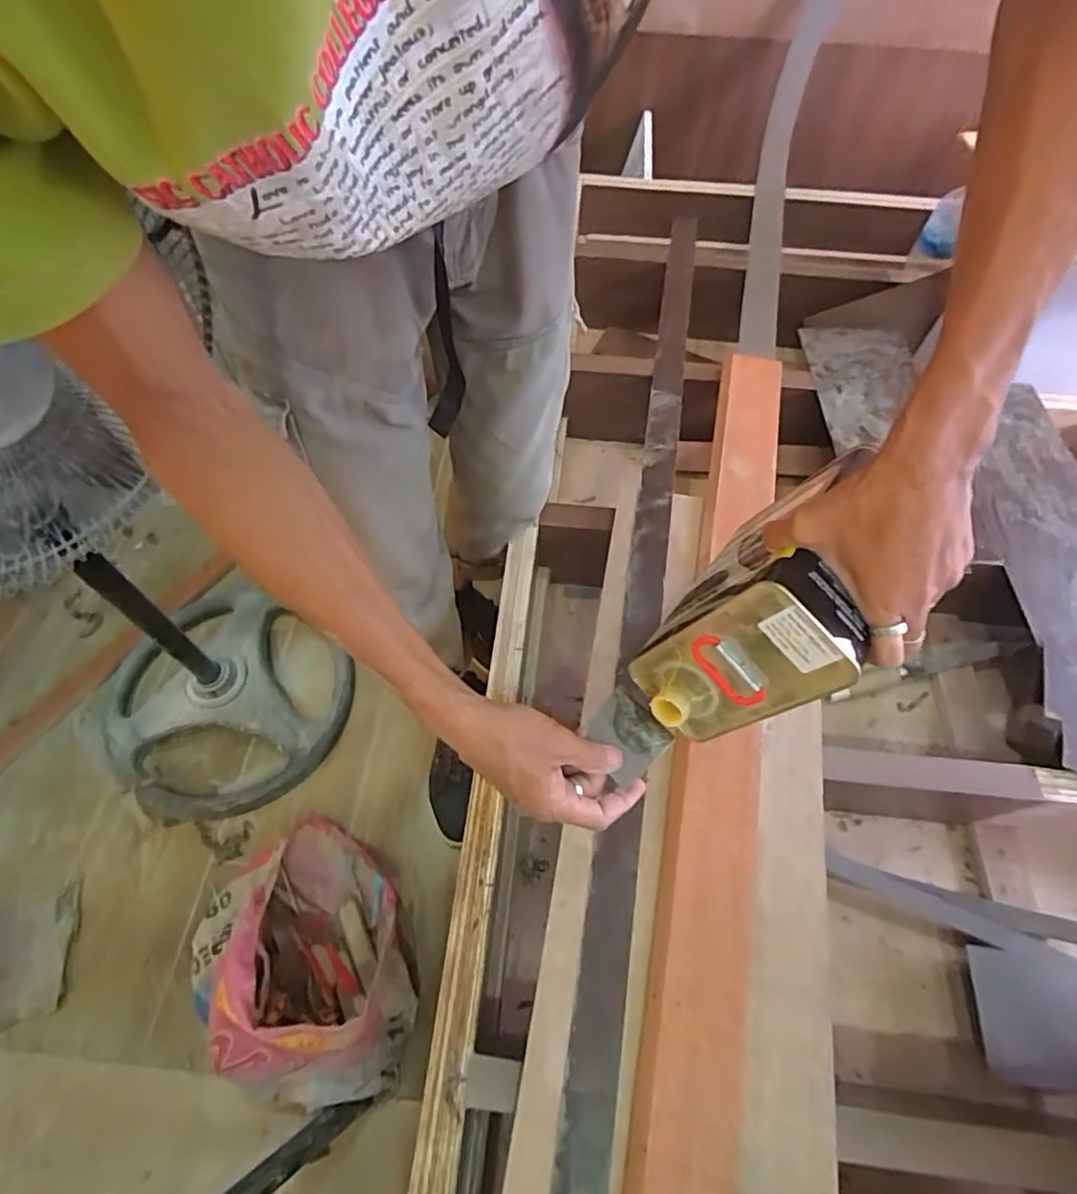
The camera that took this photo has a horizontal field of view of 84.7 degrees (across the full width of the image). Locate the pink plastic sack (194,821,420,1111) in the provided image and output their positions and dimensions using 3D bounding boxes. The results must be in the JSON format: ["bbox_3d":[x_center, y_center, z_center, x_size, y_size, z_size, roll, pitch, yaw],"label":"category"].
[{"bbox_3d":[-0.302,0.461,0.763,0.323,0.229,0.258,32,63,17],"label":"pink plastic sack"}]

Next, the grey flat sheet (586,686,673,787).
[{"bbox_3d":[0.066,0.108,0.460,0.054,0.005,0.058,-38,69,-16],"label":"grey flat sheet"}]

